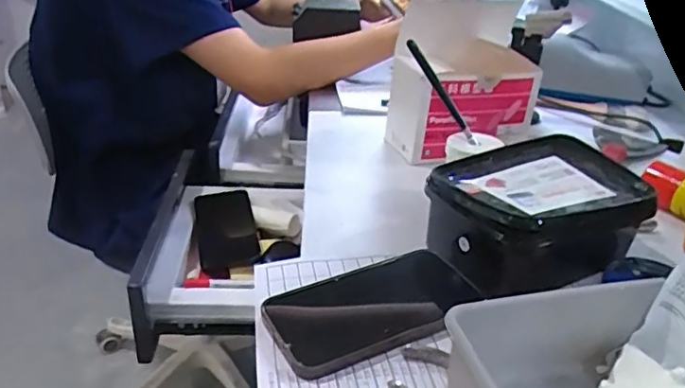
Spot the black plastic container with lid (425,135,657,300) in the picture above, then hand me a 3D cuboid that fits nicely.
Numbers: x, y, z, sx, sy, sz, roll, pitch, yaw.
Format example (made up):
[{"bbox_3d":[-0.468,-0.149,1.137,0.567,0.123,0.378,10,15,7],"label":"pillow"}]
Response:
[{"bbox_3d":[0.171,0.018,0.523,0.197,0.077,0.120,-12,34,-28],"label":"black plastic container with lid"}]

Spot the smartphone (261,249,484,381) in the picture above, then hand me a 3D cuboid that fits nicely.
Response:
[{"bbox_3d":[0.028,0.085,0.450,0.169,0.013,0.080,-11,33,-26],"label":"smartphone"}]

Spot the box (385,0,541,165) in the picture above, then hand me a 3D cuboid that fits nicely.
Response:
[{"bbox_3d":[0.151,-0.132,0.693,0.173,0.166,0.088,-7,31,-20],"label":"box"}]

